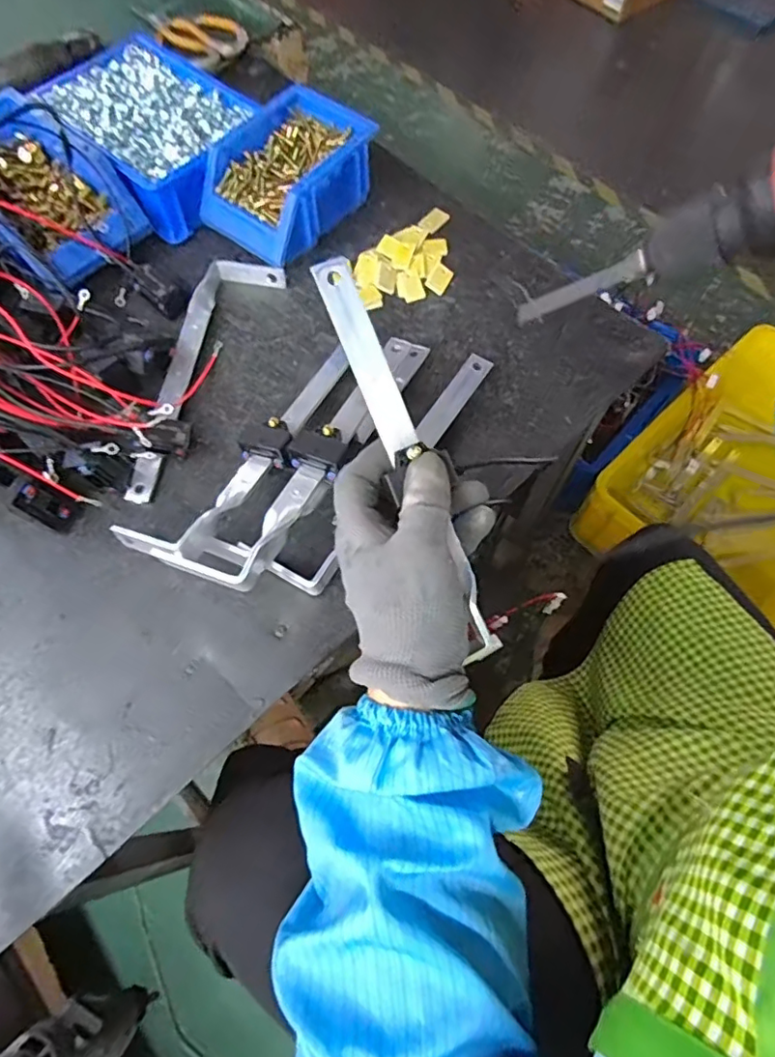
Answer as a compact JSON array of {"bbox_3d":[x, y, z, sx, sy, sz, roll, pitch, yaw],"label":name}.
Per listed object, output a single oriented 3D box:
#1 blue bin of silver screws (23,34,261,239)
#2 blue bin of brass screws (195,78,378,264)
[{"bbox_3d":[-0.234,-0.397,0.574,0.210,0.069,0.147,41,72,16],"label":"blue bin of silver screws"},{"bbox_3d":[-0.094,-0.331,0.540,0.119,0.070,0.151,34,70,13],"label":"blue bin of brass screws"}]

